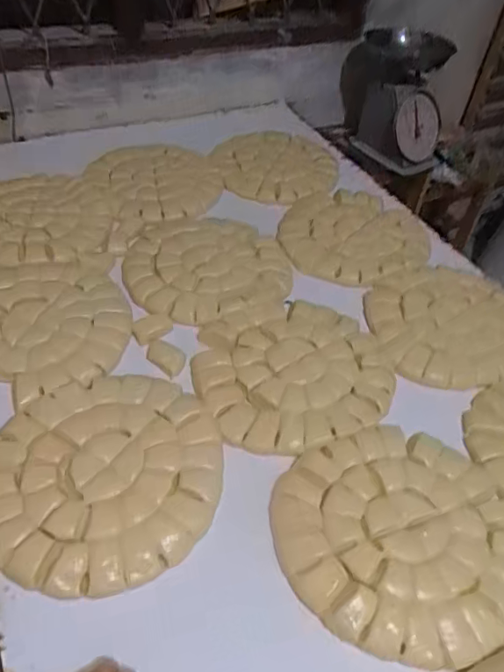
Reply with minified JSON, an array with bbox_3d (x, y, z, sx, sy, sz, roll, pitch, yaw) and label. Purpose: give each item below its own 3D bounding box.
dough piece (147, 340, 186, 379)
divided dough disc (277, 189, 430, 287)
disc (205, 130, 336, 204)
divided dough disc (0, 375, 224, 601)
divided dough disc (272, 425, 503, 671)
[{"bbox_3d":[-0.138,0.034,0.854,0.080,0.010,0.052,37,54,25],"label":"dough piece"},{"bbox_3d":[0.214,-0.216,1.103,0.297,0.023,0.307,3,47,-4],"label":"divided dough disc"},{"bbox_3d":[0.051,-0.414,1.269,0.294,0.037,0.300,3,47,-4],"label":"disc"},{"bbox_3d":[-0.196,0.173,0.697,0.297,0.020,0.304,3,47,-4],"label":"divided dough disc"},{"bbox_3d":[0.194,0.249,0.672,0.306,0.019,0.288,3,47,-4],"label":"divided dough disc"}]

